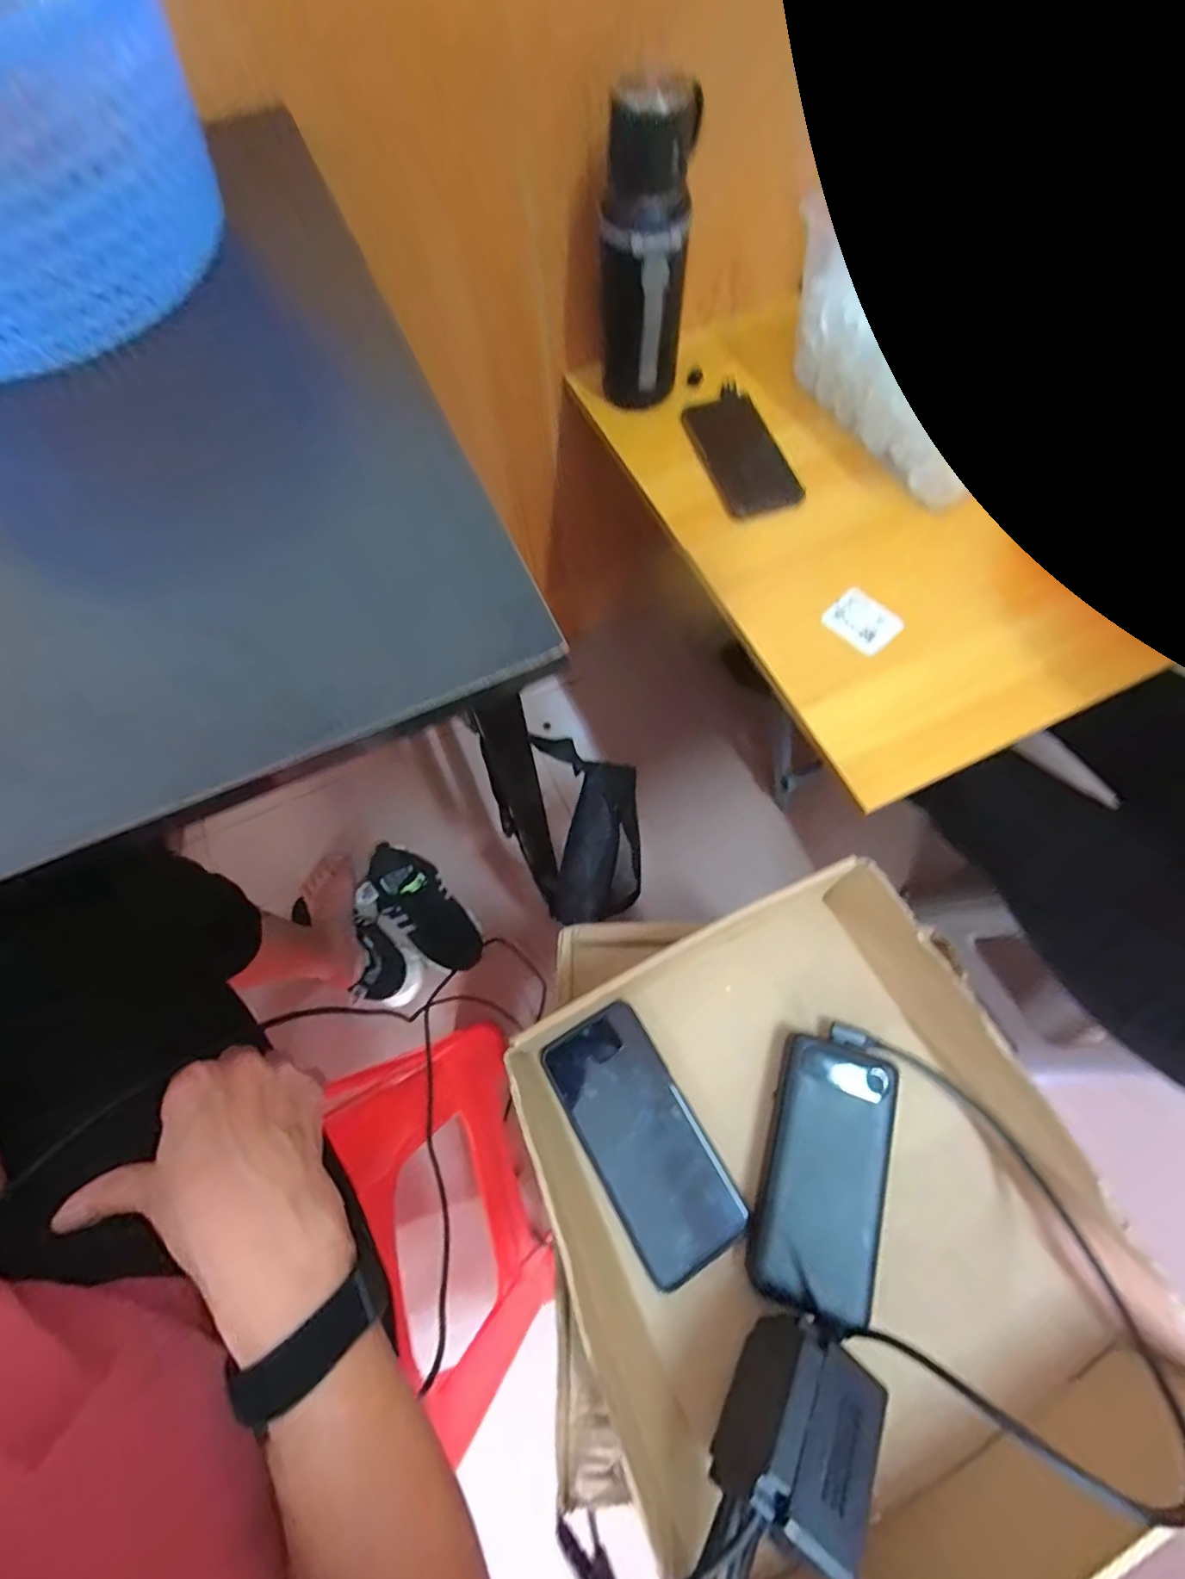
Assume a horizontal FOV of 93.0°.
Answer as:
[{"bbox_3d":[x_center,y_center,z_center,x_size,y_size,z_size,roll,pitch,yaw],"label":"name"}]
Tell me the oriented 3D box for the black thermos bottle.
[{"bbox_3d":[0.045,-0.478,0.524,0.082,0.219,0.074,3,71,3],"label":"black thermos bottle"}]

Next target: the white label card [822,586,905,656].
[{"bbox_3d":[0.247,-0.154,0.514,0.054,0.004,0.060,-42,75,-12],"label":"white label card"}]

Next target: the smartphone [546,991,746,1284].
[{"bbox_3d":[0.034,0.239,0.390,0.075,0.017,0.161,-30,72,-9],"label":"smartphone"}]

